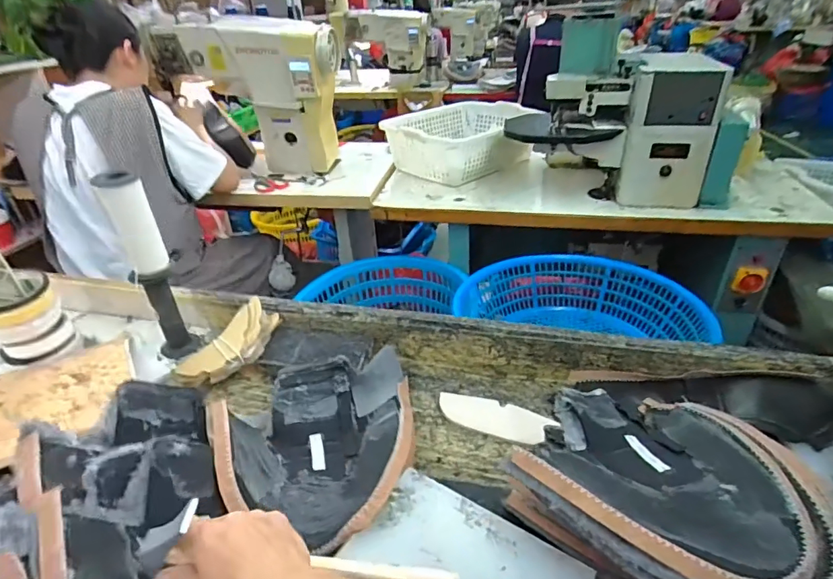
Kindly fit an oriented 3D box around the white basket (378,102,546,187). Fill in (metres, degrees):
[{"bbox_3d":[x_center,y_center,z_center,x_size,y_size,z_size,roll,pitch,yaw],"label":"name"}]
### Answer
[{"bbox_3d":[0.145,-0.497,1.584,0.412,0.150,0.451,24,39,35],"label":"white basket"}]

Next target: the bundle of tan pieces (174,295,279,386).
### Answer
[{"bbox_3d":[-0.277,0.084,0.710,0.157,0.042,0.075,-42,45,-18],"label":"bundle of tan pieces"}]

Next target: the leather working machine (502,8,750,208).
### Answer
[{"bbox_3d":[0.556,-0.459,1.261,0.561,0.401,0.248,15,34,25],"label":"leather working machine"}]

